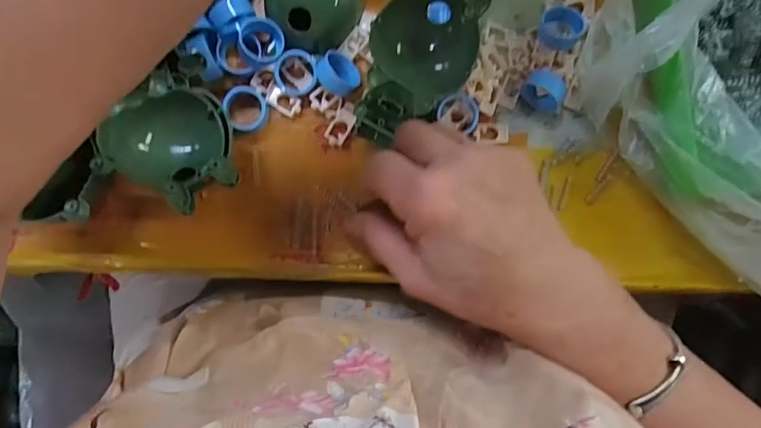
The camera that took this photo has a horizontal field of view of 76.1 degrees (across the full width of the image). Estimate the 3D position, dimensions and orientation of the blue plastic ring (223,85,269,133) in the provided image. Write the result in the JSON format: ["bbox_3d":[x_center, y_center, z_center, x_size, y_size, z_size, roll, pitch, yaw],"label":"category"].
[{"bbox_3d":[-0.081,-0.063,0.294,0.025,0.012,0.027,0,87,-2],"label":"blue plastic ring"}]

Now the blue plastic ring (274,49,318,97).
[{"bbox_3d":[-0.051,-0.086,0.295,0.025,0.010,0.026,0,87,-2],"label":"blue plastic ring"}]

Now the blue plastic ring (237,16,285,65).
[{"bbox_3d":[-0.071,-0.105,0.290,0.026,0.016,0.025,0,87,-2],"label":"blue plastic ring"}]

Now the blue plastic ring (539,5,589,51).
[{"bbox_3d":[0.112,-0.115,0.300,0.026,0.011,0.029,36,86,0],"label":"blue plastic ring"}]

